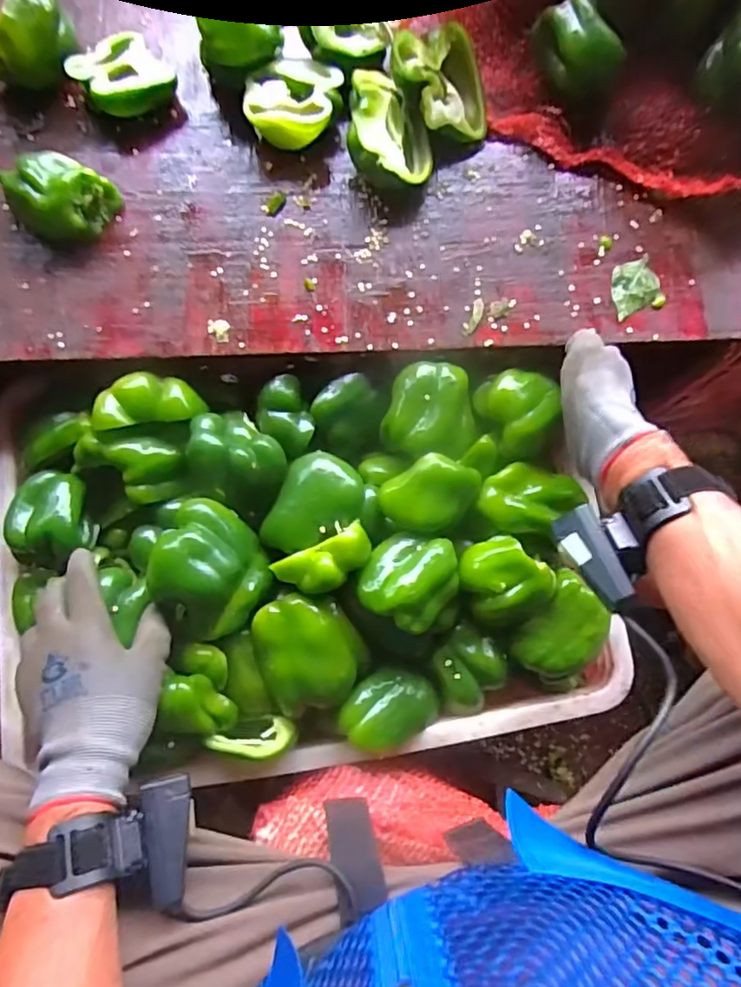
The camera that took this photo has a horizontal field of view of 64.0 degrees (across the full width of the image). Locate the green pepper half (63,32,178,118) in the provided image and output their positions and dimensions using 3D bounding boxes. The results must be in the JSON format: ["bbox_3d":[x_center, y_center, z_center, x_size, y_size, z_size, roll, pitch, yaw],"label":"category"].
[{"bbox_3d":[-0.215,-0.358,0.506,0.079,0.034,0.066,-37,85,-6],"label":"green pepper half"}]

